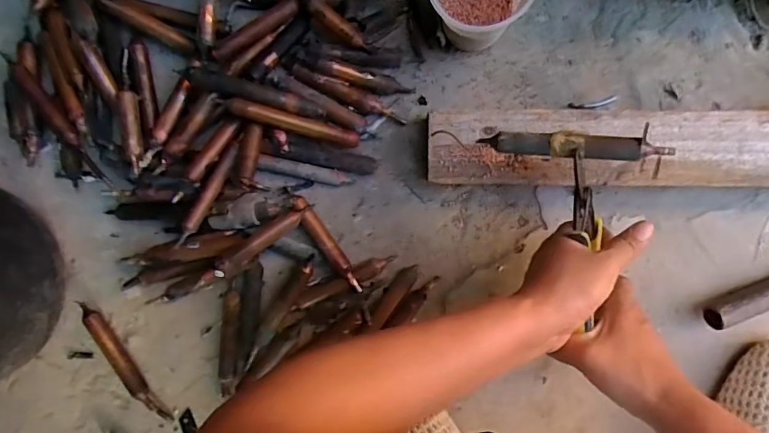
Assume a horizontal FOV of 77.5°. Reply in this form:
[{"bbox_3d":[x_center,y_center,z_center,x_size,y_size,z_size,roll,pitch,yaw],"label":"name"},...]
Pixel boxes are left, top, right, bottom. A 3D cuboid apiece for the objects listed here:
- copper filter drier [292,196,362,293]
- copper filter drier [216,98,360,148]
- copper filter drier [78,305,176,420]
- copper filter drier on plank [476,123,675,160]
[{"bbox_3d":[-0.060,0.028,0.502,0.015,0.015,0.118,-37,92,3],"label":"copper filter drier"},{"bbox_3d":[-0.095,-0.095,0.489,0.139,0.017,0.019,14,96,-13],"label":"copper filter drier"},{"bbox_3d":[-0.287,0.163,0.523,0.017,0.018,0.155,-33,92,3],"label":"copper filter drier"},{"bbox_3d":[0.153,-0.059,0.390,0.138,0.013,0.022,7,96,24],"label":"copper filter drier on plank"}]

